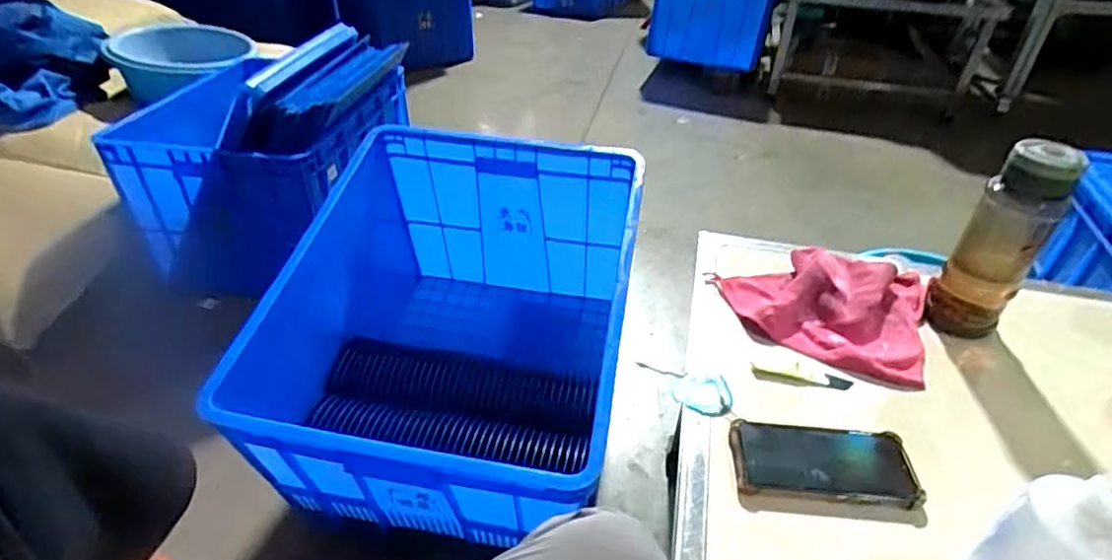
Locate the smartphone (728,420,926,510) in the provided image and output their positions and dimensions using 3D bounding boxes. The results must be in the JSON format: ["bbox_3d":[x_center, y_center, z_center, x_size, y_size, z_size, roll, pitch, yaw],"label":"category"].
[{"bbox_3d":[0.249,0.169,0.566,0.162,0.009,0.080,4,37,2],"label":"smartphone"}]

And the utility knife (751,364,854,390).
[{"bbox_3d":[0.270,0.105,0.660,0.104,0.012,0.021,9,37,8],"label":"utility knife"}]

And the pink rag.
[{"bbox_3d":[0.319,0.019,0.734,0.247,0.043,0.191,15,39,17],"label":"pink rag"}]

